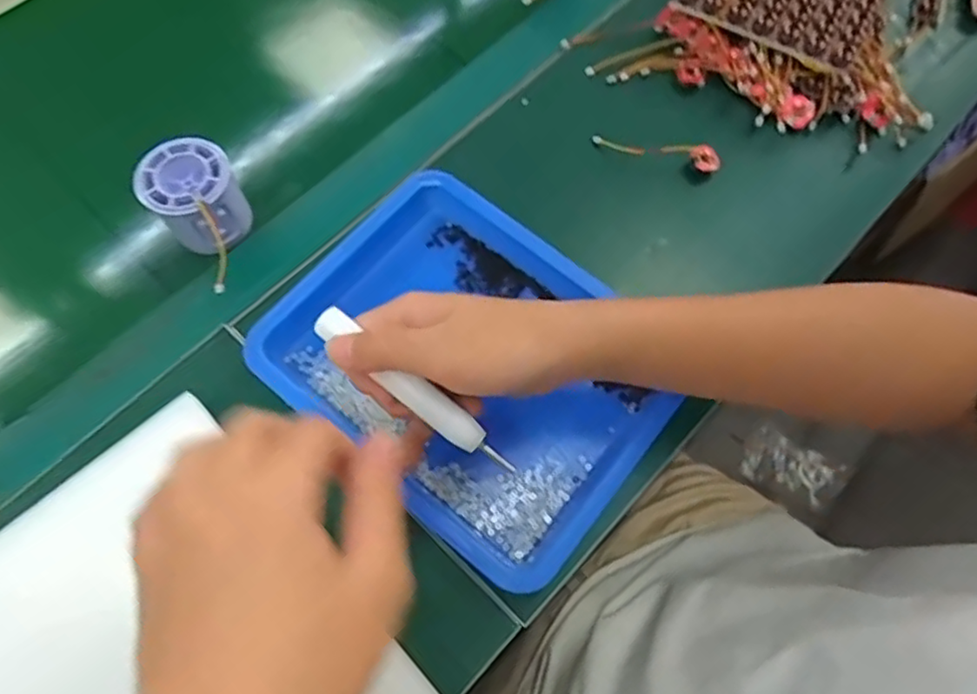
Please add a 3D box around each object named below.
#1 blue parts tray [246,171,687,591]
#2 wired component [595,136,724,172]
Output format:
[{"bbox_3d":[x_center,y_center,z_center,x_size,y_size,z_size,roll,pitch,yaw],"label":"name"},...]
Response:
[{"bbox_3d":[-0.010,0.010,0.384,0.220,0.033,0.169,37,73,13],"label":"blue parts tray"},{"bbox_3d":[0.116,-0.137,0.446,0.087,0.010,0.015,14,69,5],"label":"wired component"}]

